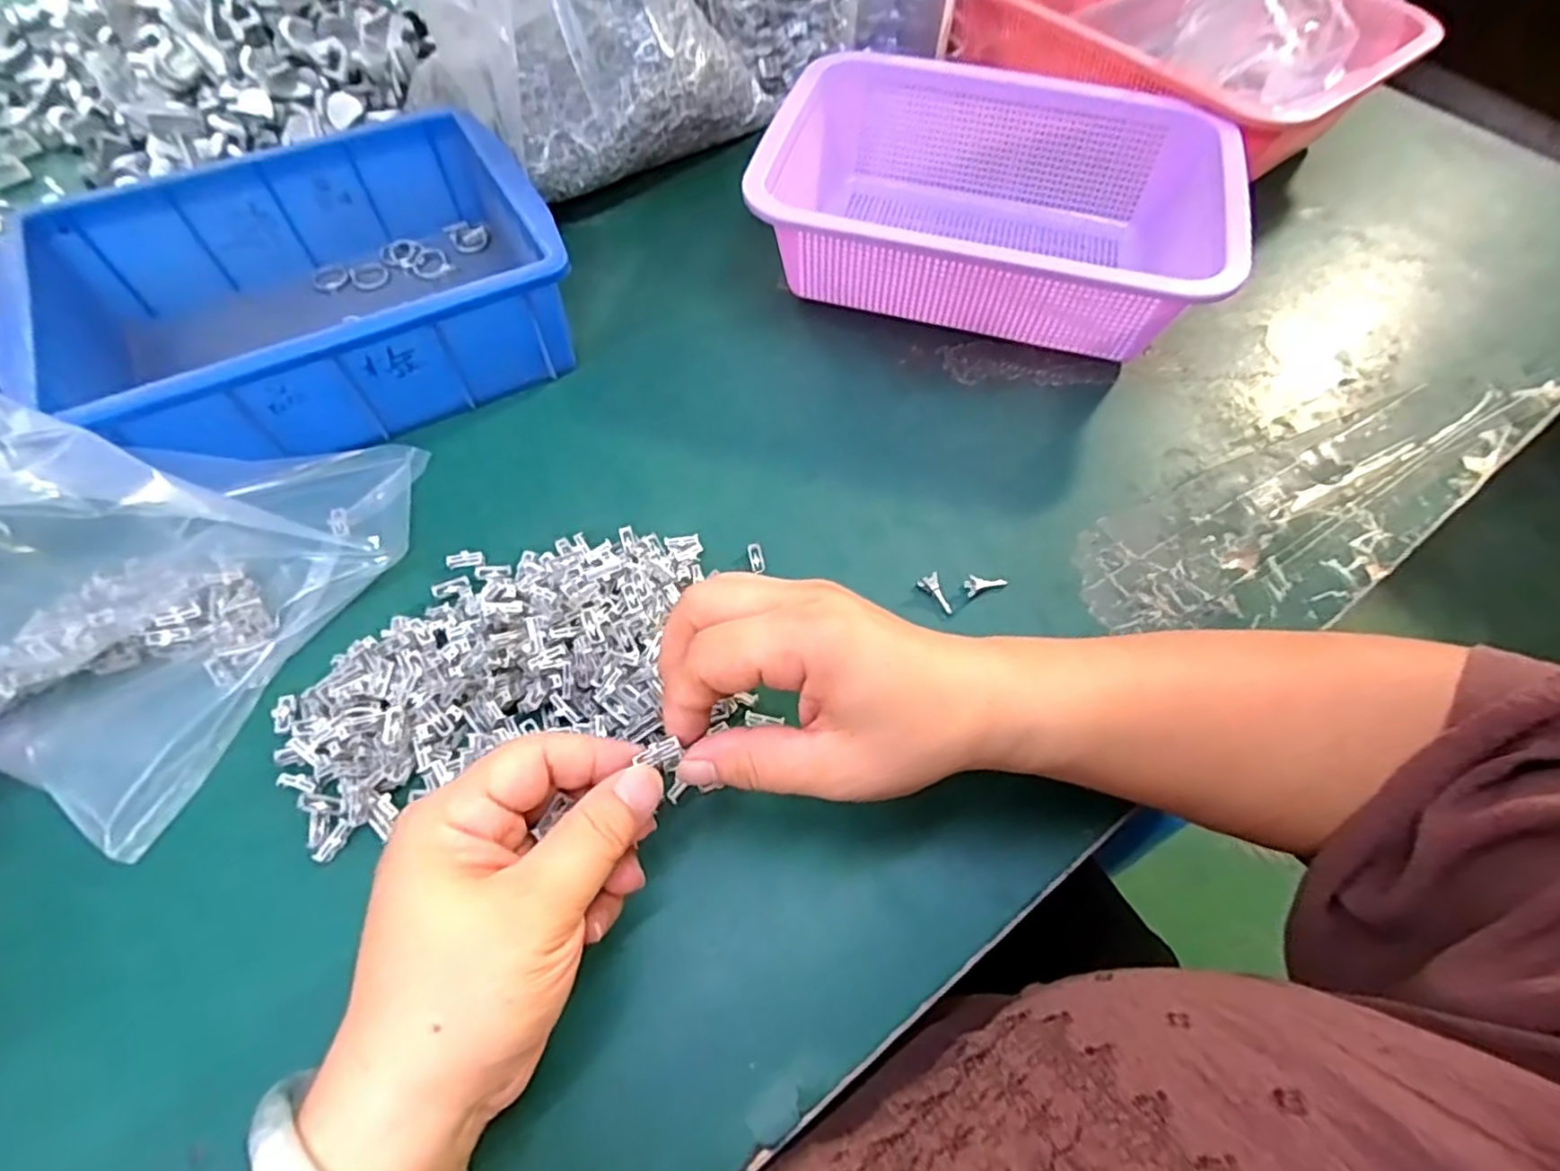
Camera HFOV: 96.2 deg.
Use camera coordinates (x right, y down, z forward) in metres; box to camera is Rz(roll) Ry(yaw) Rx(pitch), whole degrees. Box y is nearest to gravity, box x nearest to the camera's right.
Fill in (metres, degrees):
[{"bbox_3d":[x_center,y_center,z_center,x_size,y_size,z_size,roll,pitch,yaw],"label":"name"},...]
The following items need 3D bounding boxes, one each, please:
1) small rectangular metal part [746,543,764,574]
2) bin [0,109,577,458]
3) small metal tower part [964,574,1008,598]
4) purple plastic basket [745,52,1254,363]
[{"bbox_3d":[-0.012,-0.015,0.342,0.007,0.004,0.014,-12,61,-10],"label":"small rectangular metal part"},{"bbox_3d":[-0.252,-0.158,0.378,0.234,0.067,0.172,-28,65,-17],"label":"bin"},{"bbox_3d":[0.099,-0.002,0.336,0.021,0.006,0.008,-16,62,-12],"label":"small metal tower part"},{"bbox_3d":[0.126,-0.229,0.431,0.262,0.082,0.176,17,61,7],"label":"purple plastic basket"}]

